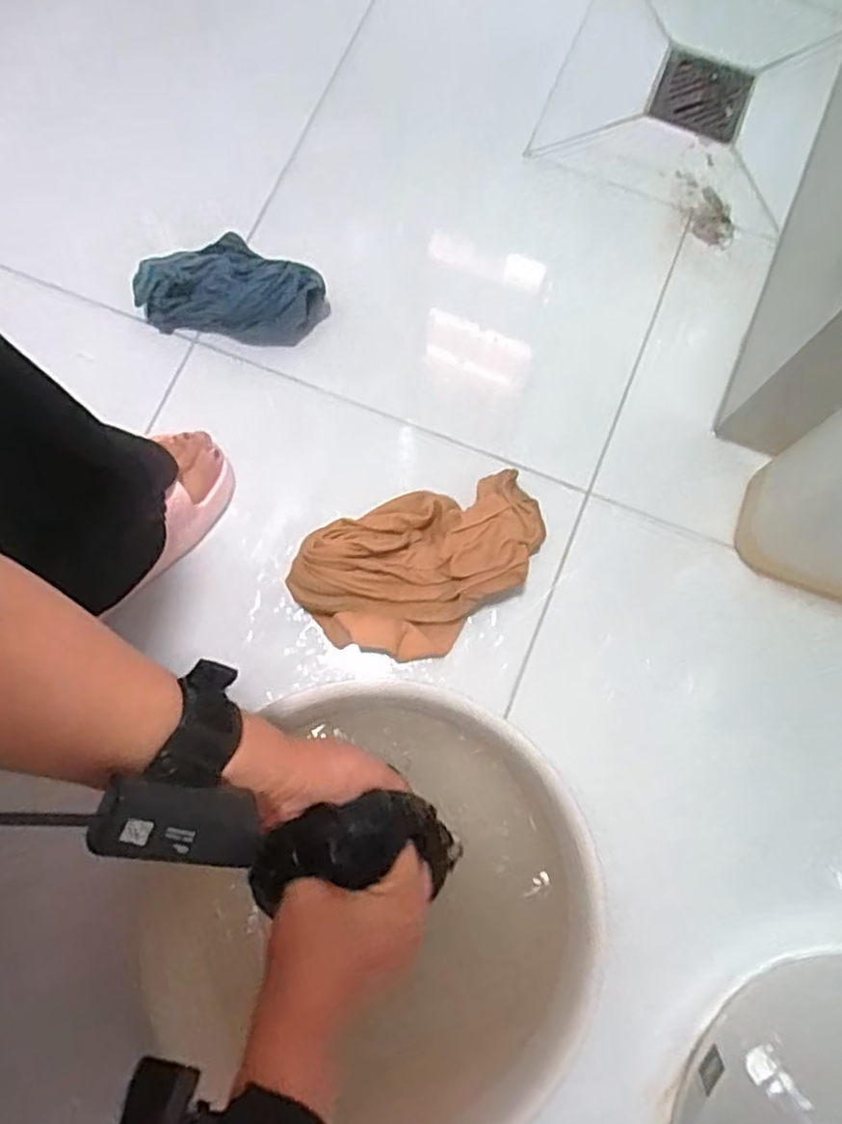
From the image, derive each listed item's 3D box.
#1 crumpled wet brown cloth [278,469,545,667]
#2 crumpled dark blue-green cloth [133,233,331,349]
[{"bbox_3d":[0.003,-0.005,0.597,0.212,0.073,0.140,-40,81,-7],"label":"crumpled wet brown cloth"},{"bbox_3d":[-0.174,-0.253,0.653,0.171,0.067,0.082,7,79,2],"label":"crumpled dark blue-green cloth"}]

